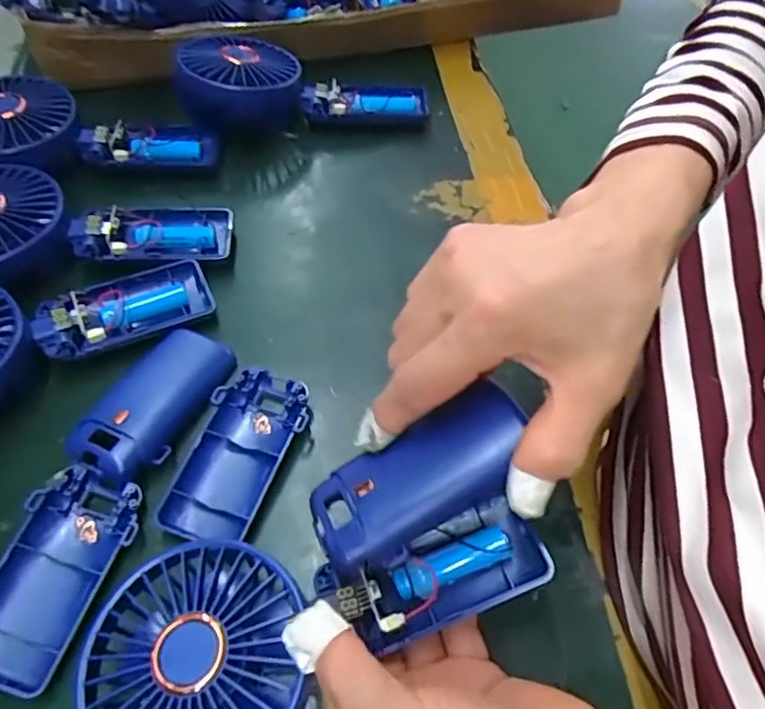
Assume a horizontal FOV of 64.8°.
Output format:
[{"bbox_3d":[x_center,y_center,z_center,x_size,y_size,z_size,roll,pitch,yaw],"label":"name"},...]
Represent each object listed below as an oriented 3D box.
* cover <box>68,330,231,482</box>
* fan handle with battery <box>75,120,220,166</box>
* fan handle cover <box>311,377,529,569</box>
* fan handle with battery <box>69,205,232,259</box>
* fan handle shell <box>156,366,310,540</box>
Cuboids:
[{"bbox_3d":[-0.118,0.023,0.316,0.044,0.015,0.089,23,61,17],"label":"cover"},{"bbox_3d":[-0.168,-0.150,0.435,0.095,0.020,0.038,-4,57,1],"label":"fan handle with battery"},{"bbox_3d":[0.014,0.046,0.231,0.089,0.011,0.041,-34,63,0],"label":"fan handle cover"},{"bbox_3d":[-0.145,-0.079,0.383,0.096,0.016,0.043,-5,57,0],"label":"fan handle with battery"},{"bbox_3d":[-0.072,0.049,0.305,0.047,0.015,0.089,14,59,12],"label":"fan handle shell"}]

